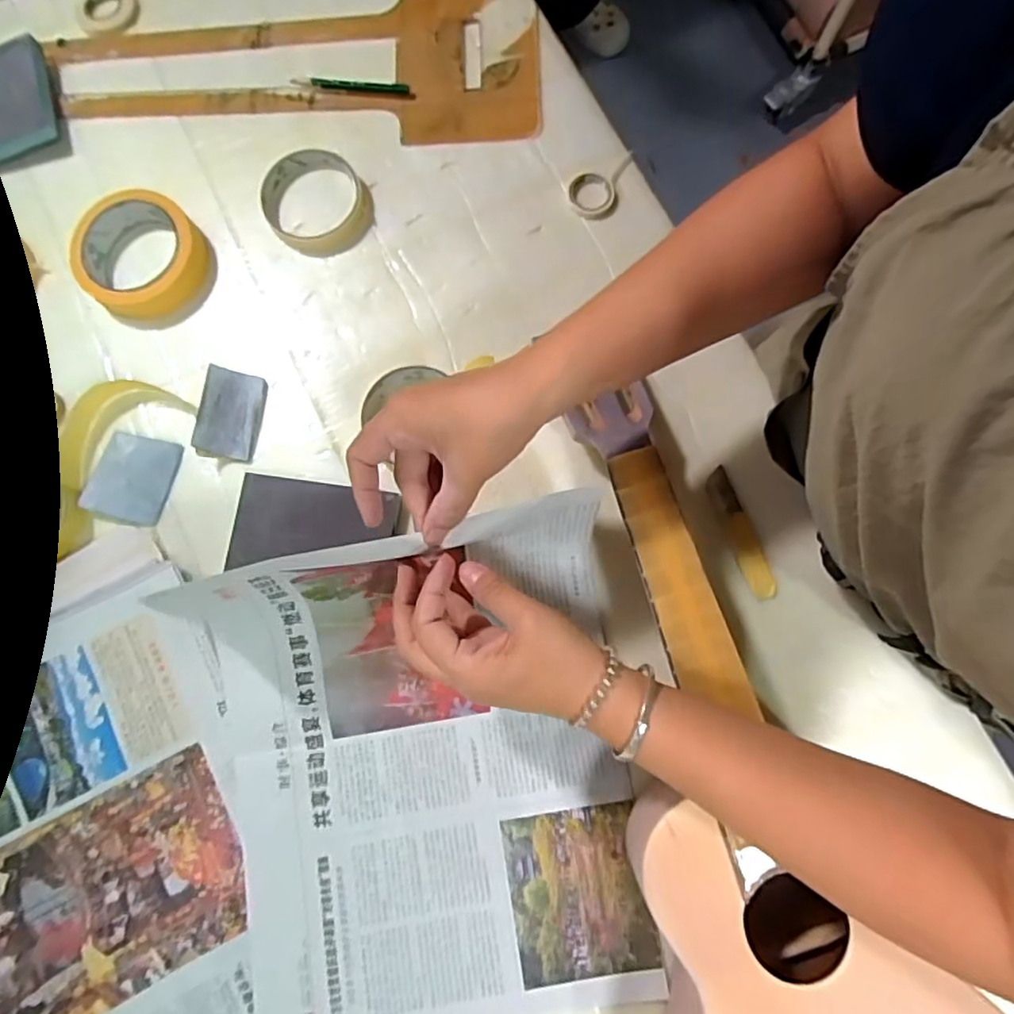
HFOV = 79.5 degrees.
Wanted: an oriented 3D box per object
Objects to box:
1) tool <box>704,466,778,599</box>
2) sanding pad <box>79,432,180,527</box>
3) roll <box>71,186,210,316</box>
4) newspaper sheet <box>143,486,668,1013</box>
[{"bbox_3d":[0.174,0.019,0.455,0.021,0.005,0.098,-18,80,-2],"label":"tool"},{"bbox_3d":[-0.293,-0.024,0.474,0.064,0.015,0.068,16,80,4],"label":"sanding pad"},{"bbox_3d":[-0.296,-0.203,0.491,0.096,0.031,0.093,0,80,1],"label":"roll"},{"bbox_3d":[-0.061,0.176,0.380,0.283,0.107,0.321,-9,80,-1],"label":"newspaper sheet"}]

